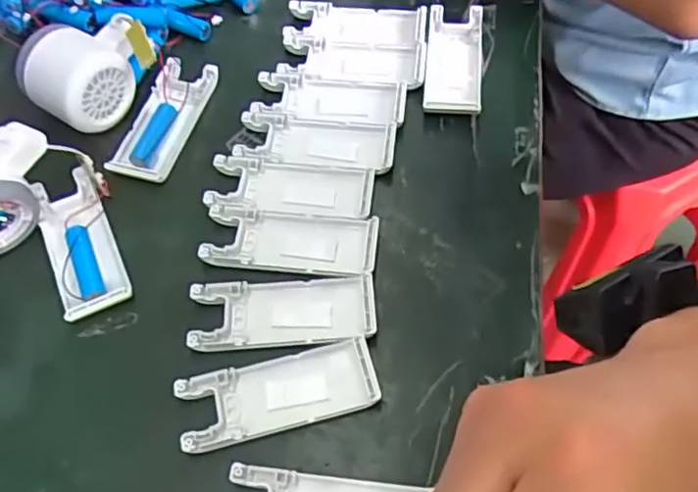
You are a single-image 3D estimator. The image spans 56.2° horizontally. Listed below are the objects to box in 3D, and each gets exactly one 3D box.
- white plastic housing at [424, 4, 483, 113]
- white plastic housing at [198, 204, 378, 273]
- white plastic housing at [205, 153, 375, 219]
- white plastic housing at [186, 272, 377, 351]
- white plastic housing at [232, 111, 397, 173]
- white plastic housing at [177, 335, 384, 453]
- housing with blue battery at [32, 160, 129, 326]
[{"bbox_3d":[0.075,-0.132,0.464,0.040,0.013,0.097,5,59,4],"label":"white plastic housing"},{"bbox_3d":[-0.035,-0.005,0.393,0.102,0.009,0.040,5,59,4],"label":"white plastic housing"},{"bbox_3d":[-0.036,-0.039,0.412,0.102,0.010,0.039,5,59,4],"label":"white plastic housing"},{"bbox_3d":[-0.037,0.037,0.373,0.102,0.009,0.041,-3,59,-1],"label":"white plastic housing"},{"bbox_3d":[-0.022,-0.069,0.431,0.102,0.008,0.040,6,59,5],"label":"white plastic housing"},{"bbox_3d":[-0.038,0.077,0.349,0.102,0.008,0.040,-13,59,-6],"label":"white plastic housing"},{"bbox_3d":[-0.161,-0.005,0.395,0.042,0.015,0.101,-21,61,-11],"label":"housing with blue battery"}]

